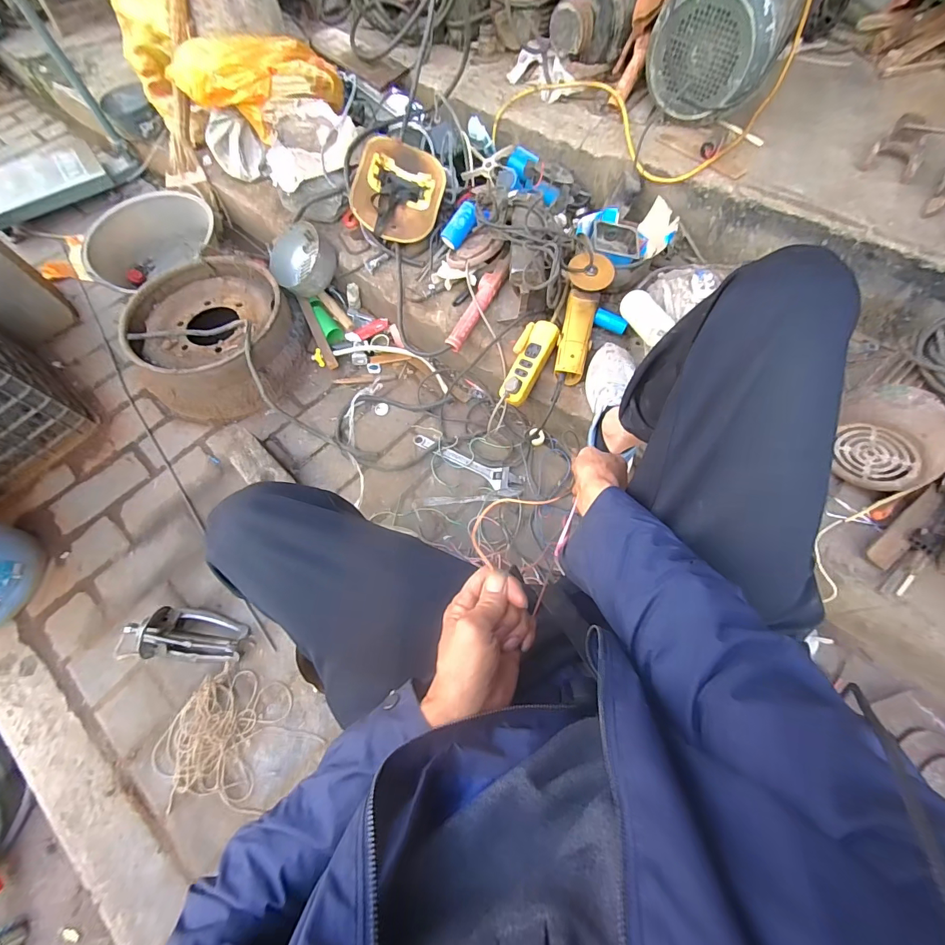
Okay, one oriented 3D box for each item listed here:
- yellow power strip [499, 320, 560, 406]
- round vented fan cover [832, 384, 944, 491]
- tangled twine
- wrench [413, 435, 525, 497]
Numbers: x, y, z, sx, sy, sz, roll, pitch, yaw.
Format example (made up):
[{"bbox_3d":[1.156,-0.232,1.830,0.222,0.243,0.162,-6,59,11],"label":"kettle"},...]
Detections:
[{"bbox_3d":[0.120,-0.243,0.930,0.077,0.028,0.189,25,90,14],"label":"yellow power strip"},{"bbox_3d":[0.661,-0.052,0.677,0.081,0.148,0.158,-27,65,-10],"label":"round vented fan cover"},{"bbox_3d":[-0.455,0.500,0.788,0.248,0.027,0.224,-42,77,-14],"label":"tangled twine"},{"bbox_3d":[-0.012,-0.027,1.007,0.291,0.014,0.060,29,69,16],"label":"wrench"}]

